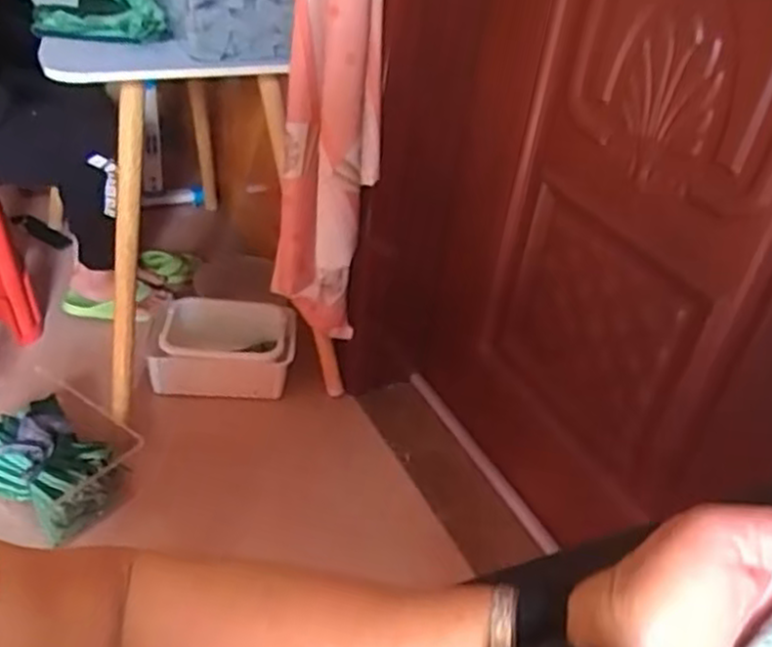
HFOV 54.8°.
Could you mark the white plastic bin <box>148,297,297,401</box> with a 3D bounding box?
[{"bbox_3d":[-0.344,0.046,1.613,0.295,0.131,0.220,5,37,-1],"label":"white plastic bin"}]

